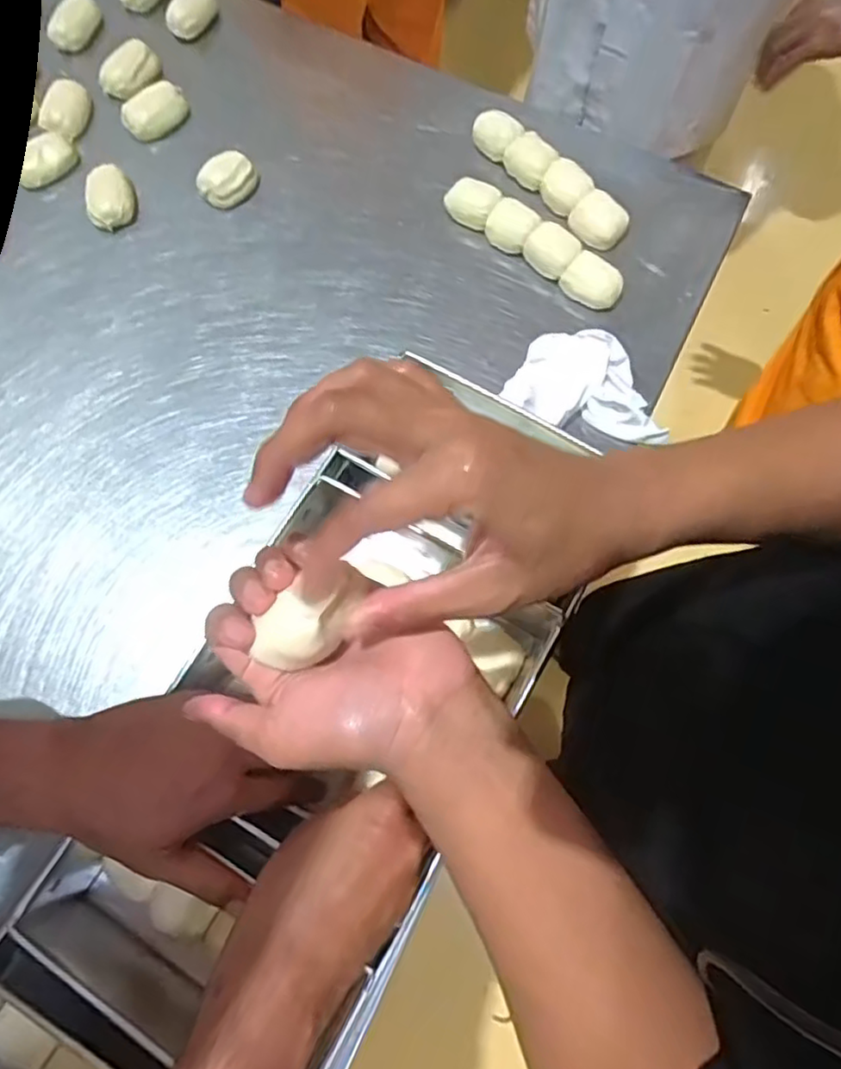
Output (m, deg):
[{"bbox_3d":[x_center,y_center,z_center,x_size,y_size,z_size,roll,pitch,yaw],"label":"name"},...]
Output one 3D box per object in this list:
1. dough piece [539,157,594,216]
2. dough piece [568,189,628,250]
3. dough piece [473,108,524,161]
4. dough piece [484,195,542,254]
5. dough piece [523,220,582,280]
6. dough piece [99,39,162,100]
[{"bbox_3d":[0.145,-0.347,0.648,0.046,0.027,0.037,43,79,12],"label":"dough piece"},{"bbox_3d":[0.175,-0.308,0.638,0.055,0.027,0.048,28,76,8],"label":"dough piece"},{"bbox_3d":[0.078,-0.412,0.667,0.032,0.031,0.046,-40,74,-12],"label":"dough piece"},{"bbox_3d":[0.089,-0.303,0.637,0.042,0.033,0.035,34,75,12],"label":"dough piece"},{"bbox_3d":[0.128,-0.275,0.630,0.052,0.030,0.038,37,75,13],"label":"dough piece"},{"bbox_3d":[-0.313,-0.501,0.695,0.033,0.027,0.064,42,79,12],"label":"dough piece"}]

